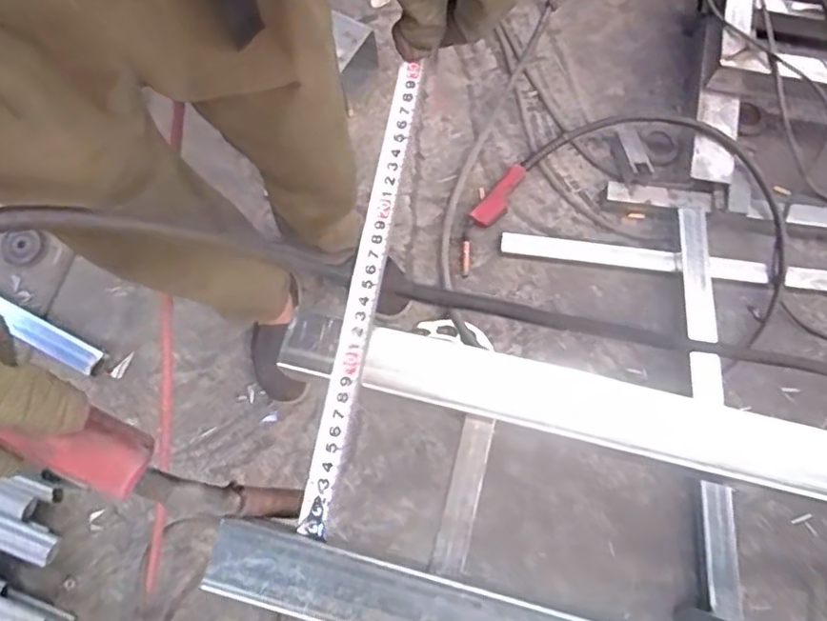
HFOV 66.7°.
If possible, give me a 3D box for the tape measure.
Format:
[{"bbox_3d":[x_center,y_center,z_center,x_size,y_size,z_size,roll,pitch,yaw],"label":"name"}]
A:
[{"bbox_3d":[-0.029,-0.017,0.387,0.018,0.004,0.297,10,77,4],"label":"tape measure"}]

